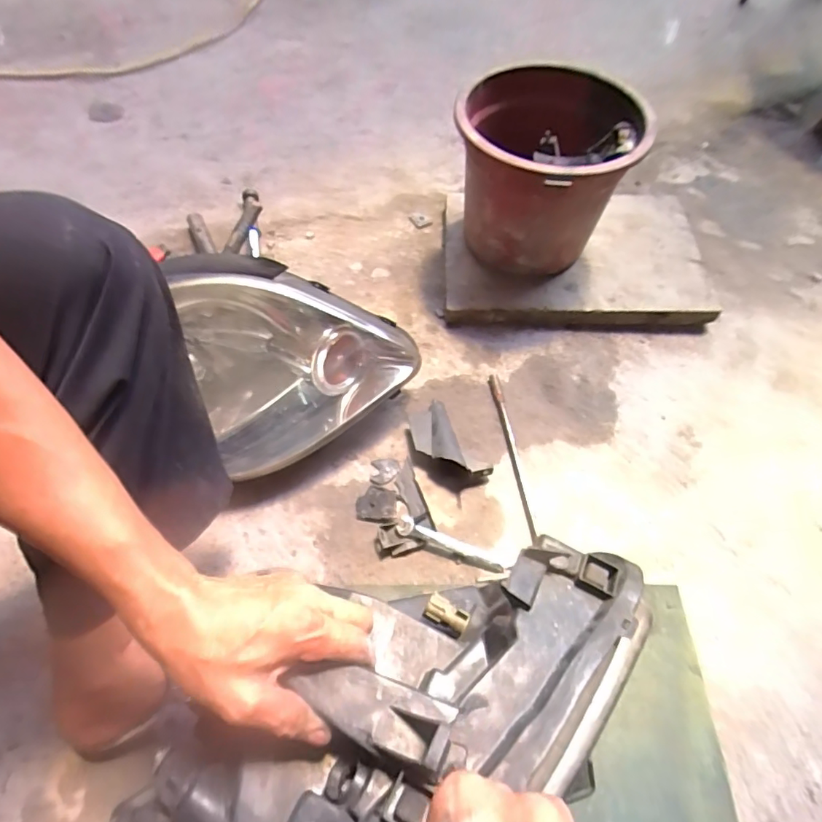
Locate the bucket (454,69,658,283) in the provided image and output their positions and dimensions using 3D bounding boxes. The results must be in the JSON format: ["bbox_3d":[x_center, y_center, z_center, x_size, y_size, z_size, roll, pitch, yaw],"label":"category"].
[{"bbox_3d":[0.200,-0.355,0.765,0.276,0.196,0.250,5,60,-2],"label":"bucket"}]

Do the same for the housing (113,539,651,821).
[{"bbox_3d":[0.005,0.214,0.330,0.378,0.087,0.156,-25,63,-12],"label":"housing"}]

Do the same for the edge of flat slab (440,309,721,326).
[{"bbox_3d":[0.272,-0.147,0.797,0.434,0.039,0.012,0,59,-3],"label":"edge of flat slab"}]

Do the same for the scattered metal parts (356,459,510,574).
[{"bbox_3d":[0.010,0.148,0.628,0.105,0.028,0.203,-38,68,-22],"label":"scattered metal parts"}]

